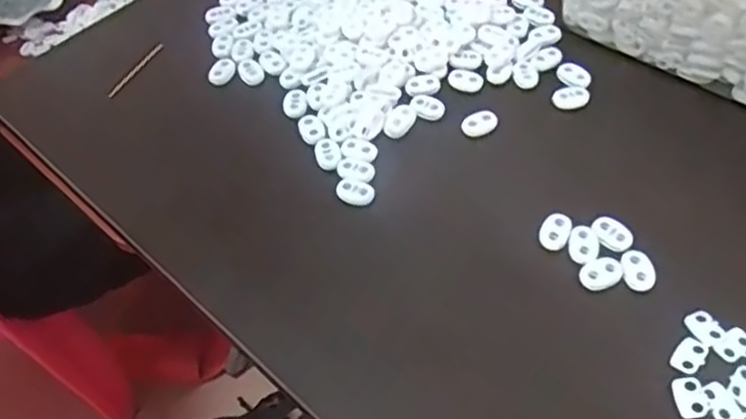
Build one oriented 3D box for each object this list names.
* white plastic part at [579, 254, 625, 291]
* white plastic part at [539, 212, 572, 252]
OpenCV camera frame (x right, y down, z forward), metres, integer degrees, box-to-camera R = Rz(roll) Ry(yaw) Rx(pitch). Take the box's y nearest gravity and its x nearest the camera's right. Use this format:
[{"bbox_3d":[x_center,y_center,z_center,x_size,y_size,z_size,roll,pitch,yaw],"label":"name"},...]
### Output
[{"bbox_3d":[0.118,0.033,0.358,0.023,0.005,0.015,-26,56,-14],"label":"white plastic part"},{"bbox_3d":[0.099,0.012,0.374,0.015,0.007,0.021,20,58,18],"label":"white plastic part"}]

